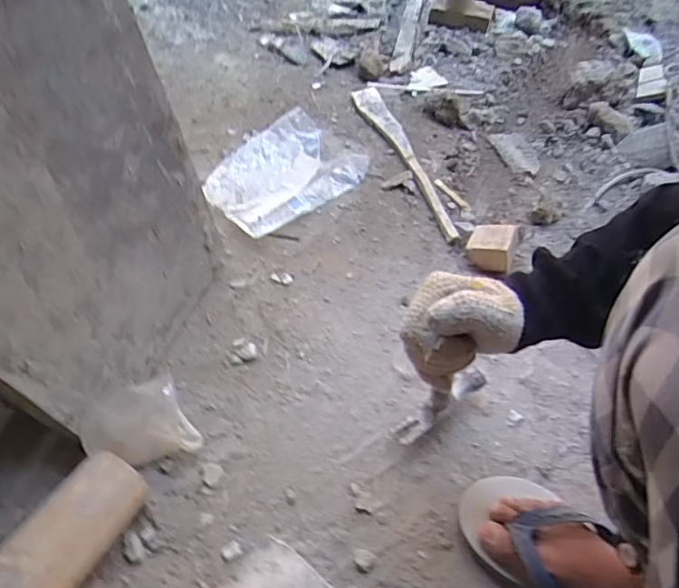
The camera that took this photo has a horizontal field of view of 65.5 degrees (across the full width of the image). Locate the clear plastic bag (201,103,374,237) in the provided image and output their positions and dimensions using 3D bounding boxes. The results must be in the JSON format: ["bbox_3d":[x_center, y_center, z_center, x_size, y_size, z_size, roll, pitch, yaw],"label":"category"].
[{"bbox_3d":[-0.091,-0.195,0.849,0.185,0.028,0.244,41,62,21],"label":"clear plastic bag"}]

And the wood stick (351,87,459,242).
[{"bbox_3d":[0.108,-0.229,0.880,0.043,0.027,0.388,-16,58,-15],"label":"wood stick"}]

